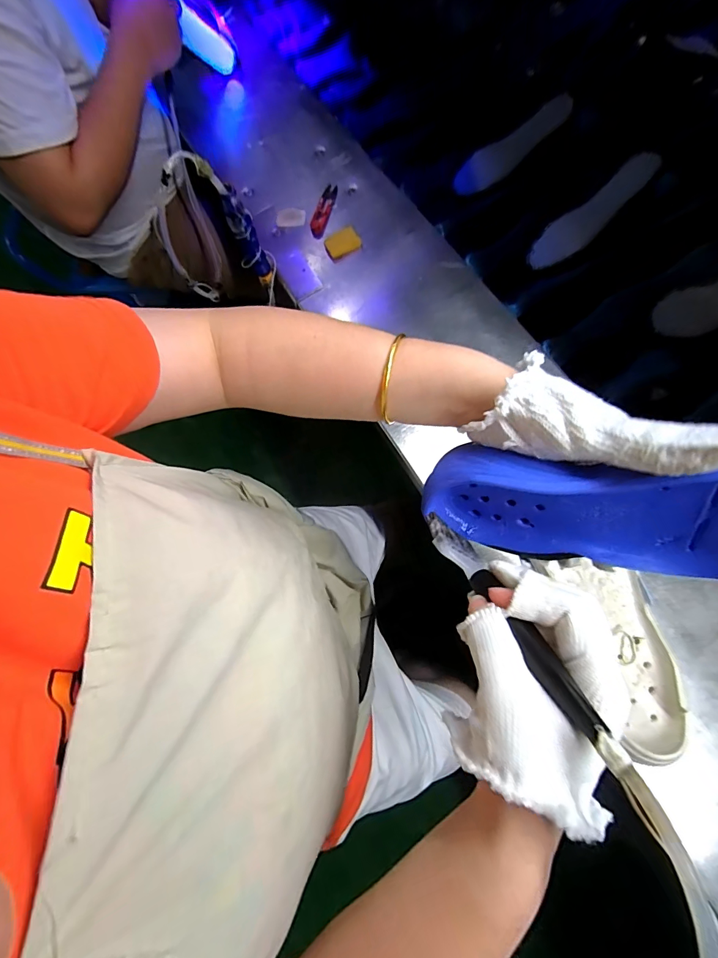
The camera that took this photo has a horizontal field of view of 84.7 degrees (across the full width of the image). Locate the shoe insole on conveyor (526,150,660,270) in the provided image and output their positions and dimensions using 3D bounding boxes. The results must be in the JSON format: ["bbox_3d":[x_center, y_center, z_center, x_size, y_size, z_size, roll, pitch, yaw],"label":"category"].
[{"bbox_3d":[0.347,-0.393,0.588,0.194,0.012,0.057,-38,72,19],"label":"shoe insole on conveyor"}]

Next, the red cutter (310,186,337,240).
[{"bbox_3d":[-0.059,-0.424,0.631,0.029,0.014,0.119,9,74,8],"label":"red cutter"}]

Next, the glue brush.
[{"bbox_3d":[0.083,0.074,0.223,0.023,0.021,0.162,-24,36,-6],"label":"glue brush"}]

